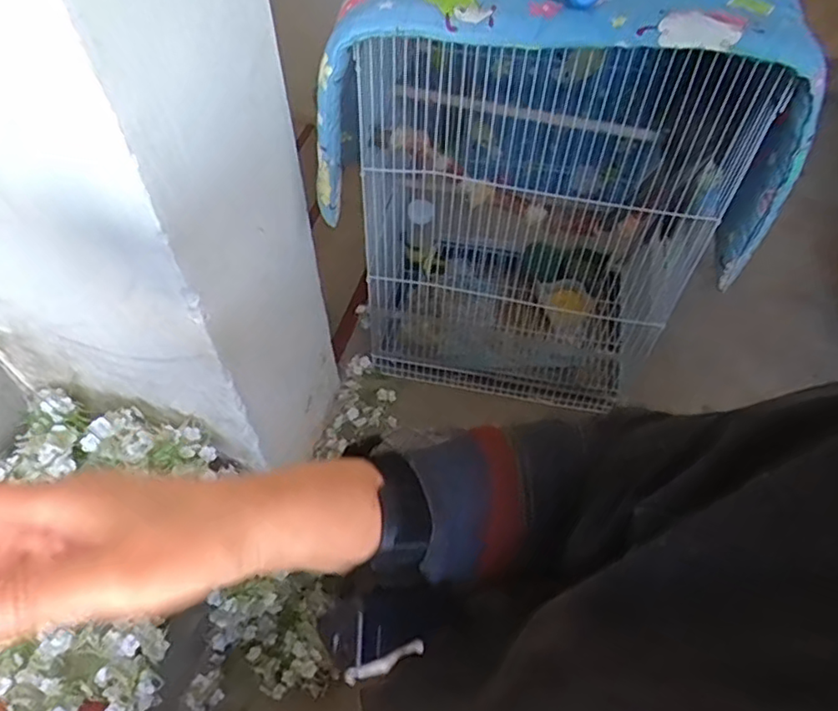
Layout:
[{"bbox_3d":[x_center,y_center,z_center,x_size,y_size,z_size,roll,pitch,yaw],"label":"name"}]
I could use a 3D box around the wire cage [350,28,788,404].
[{"bbox_3d":[0.172,-0.208,0.871,0.421,0.580,0.273,14,55,9],"label":"wire cage"}]

